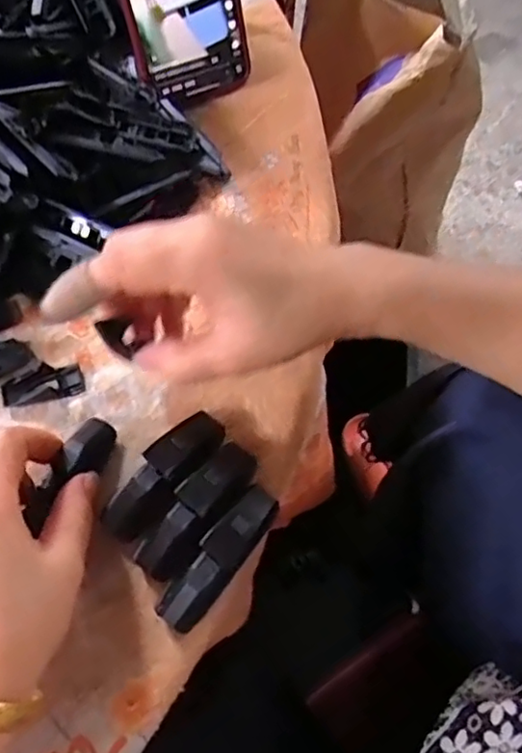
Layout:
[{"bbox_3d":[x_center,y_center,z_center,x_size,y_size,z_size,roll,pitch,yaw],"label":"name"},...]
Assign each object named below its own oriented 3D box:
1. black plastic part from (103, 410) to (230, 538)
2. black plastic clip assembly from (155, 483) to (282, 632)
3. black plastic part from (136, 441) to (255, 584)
[{"bbox_3d":[-0.046,0.047,0.301,0.023,0.024,0.074,39,70,15],"label":"black plastic part"},{"bbox_3d":[-0.018,0.082,0.281,0.019,0.017,0.074,36,69,14],"label":"black plastic clip assembly"},{"bbox_3d":[-0.029,0.062,0.290,0.024,0.020,0.071,33,68,13],"label":"black plastic part"}]

